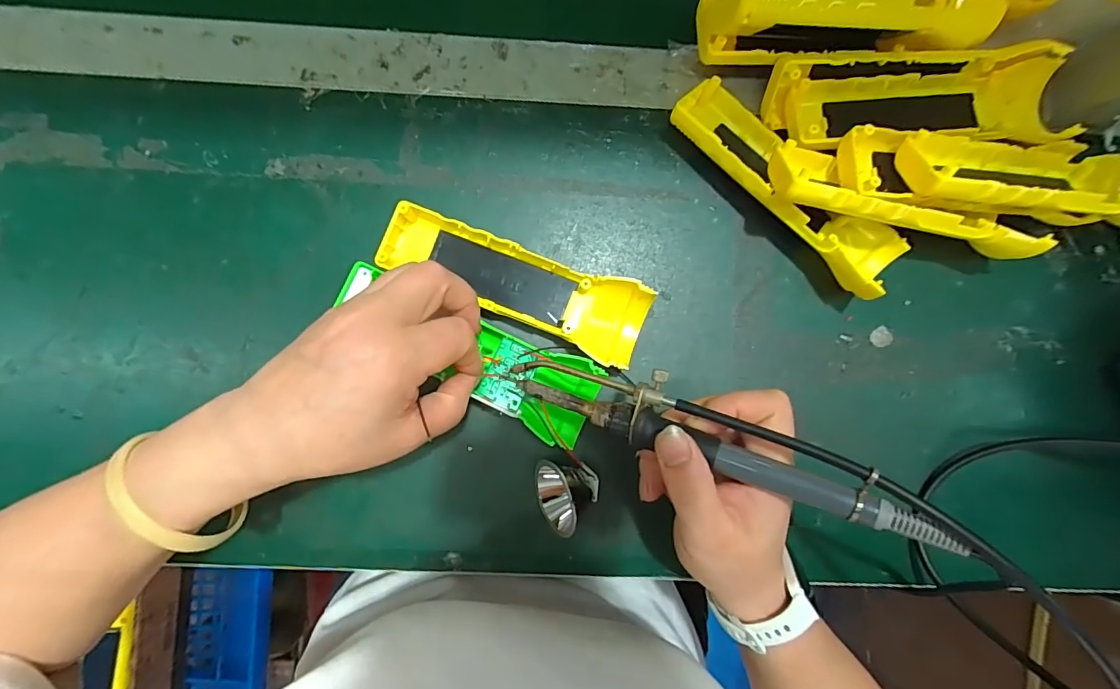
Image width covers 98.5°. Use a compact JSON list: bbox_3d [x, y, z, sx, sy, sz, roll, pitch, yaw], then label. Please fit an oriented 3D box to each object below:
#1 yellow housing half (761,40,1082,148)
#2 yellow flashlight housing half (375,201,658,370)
[{"bbox_3d":[0.216,-0.146,0.294,0.172,0.035,0.051,-1,88,-1],"label":"yellow housing half"},{"bbox_3d":[-0.026,-0.039,0.295,0.163,0.024,0.046,22,87,0],"label":"yellow flashlight housing half"}]

